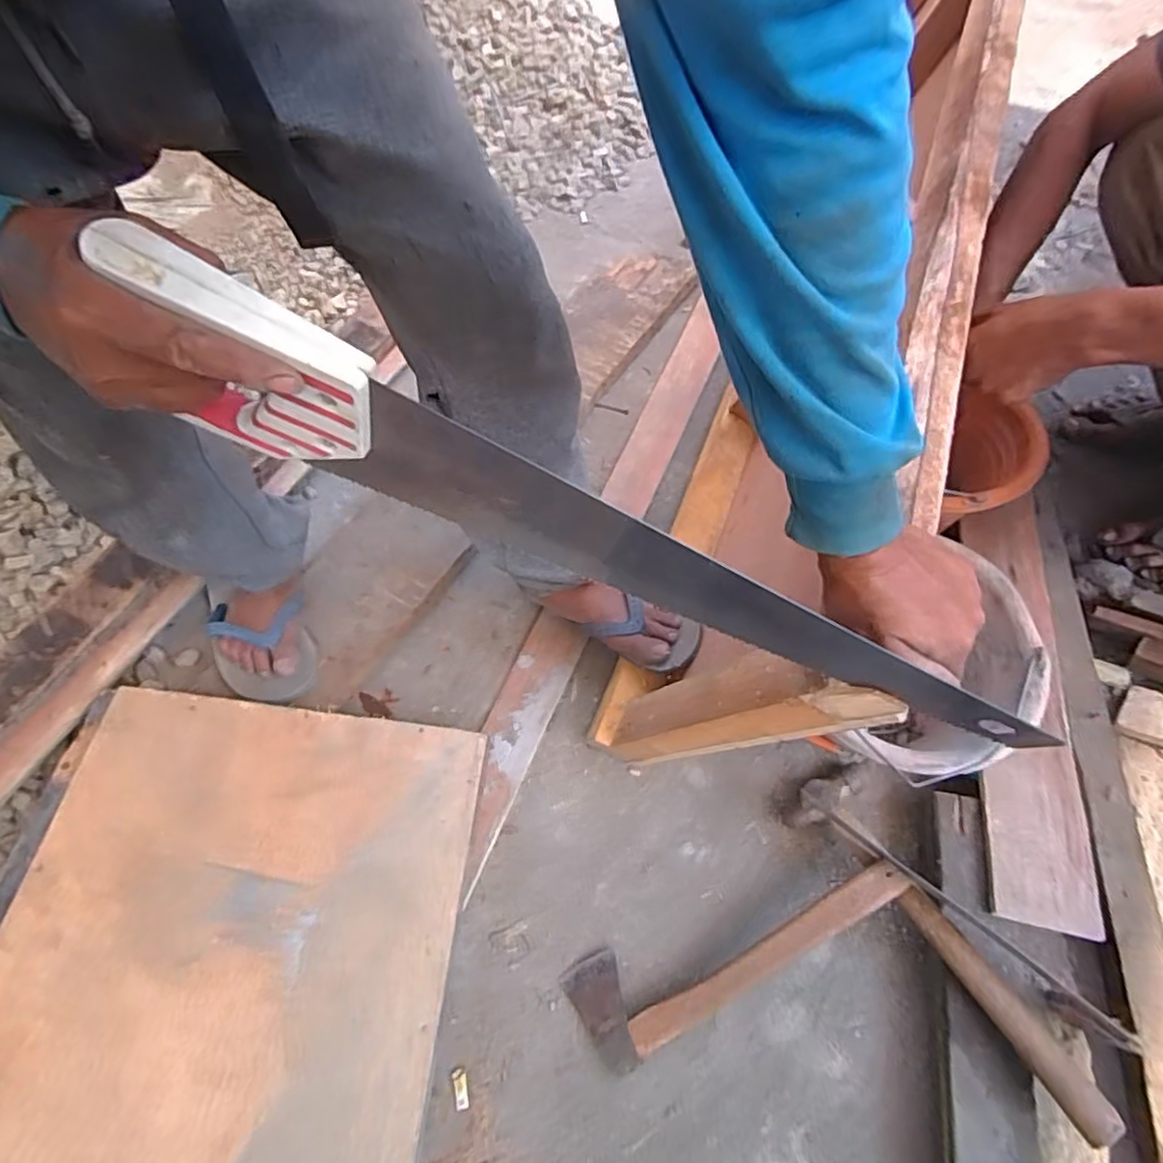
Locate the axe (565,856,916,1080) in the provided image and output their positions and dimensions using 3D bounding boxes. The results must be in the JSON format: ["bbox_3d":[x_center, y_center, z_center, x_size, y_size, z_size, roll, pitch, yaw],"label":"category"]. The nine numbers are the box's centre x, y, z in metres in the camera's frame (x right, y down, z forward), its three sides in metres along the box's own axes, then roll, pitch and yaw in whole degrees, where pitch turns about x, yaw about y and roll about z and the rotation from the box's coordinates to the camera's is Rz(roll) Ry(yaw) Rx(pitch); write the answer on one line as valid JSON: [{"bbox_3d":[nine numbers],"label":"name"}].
[{"bbox_3d":[0.150,0.356,0.628,0.334,0.042,0.097,-30,58,-1],"label":"axe"}]

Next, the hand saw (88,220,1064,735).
[{"bbox_3d":[0.010,-0.017,0.338,0.492,0.106,0.022,25,63,-6],"label":"hand saw"}]

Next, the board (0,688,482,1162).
[{"bbox_3d":[-0.327,0.345,0.575,0.397,0.014,0.466,8,61,-2],"label":"board"}]

